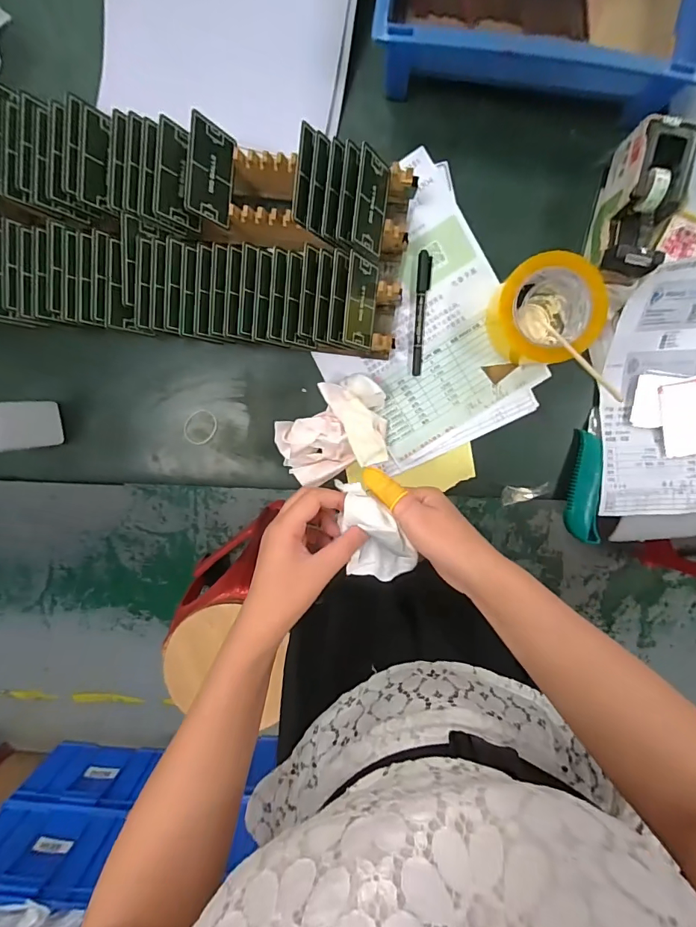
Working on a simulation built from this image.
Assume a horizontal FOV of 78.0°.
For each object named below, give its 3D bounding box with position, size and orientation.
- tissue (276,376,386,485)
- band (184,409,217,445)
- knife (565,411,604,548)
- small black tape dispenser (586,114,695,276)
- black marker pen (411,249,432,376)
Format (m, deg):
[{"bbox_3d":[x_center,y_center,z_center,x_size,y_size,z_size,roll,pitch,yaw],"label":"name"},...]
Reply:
[{"bbox_3d":[-0.016,-0.038,0.501,0.129,0.044,0.102,-20,97,4],"label":"tissue"},{"bbox_3d":[-0.183,-0.045,0.534,0.040,0.006,0.046,25,99,3],"label":"band"},{"bbox_3d":[0.279,0.018,0.508,0.037,0.013,0.151,-2,98,1],"label":"knife"},{"bbox_3d":[0.299,-0.260,0.442,0.062,0.076,0.134,8,98,0],"label":"small black tape dispenser"},{"bbox_3d":[0.084,-0.173,0.499,0.017,0.009,0.136,5,98,1],"label":"black marker pen"}]

